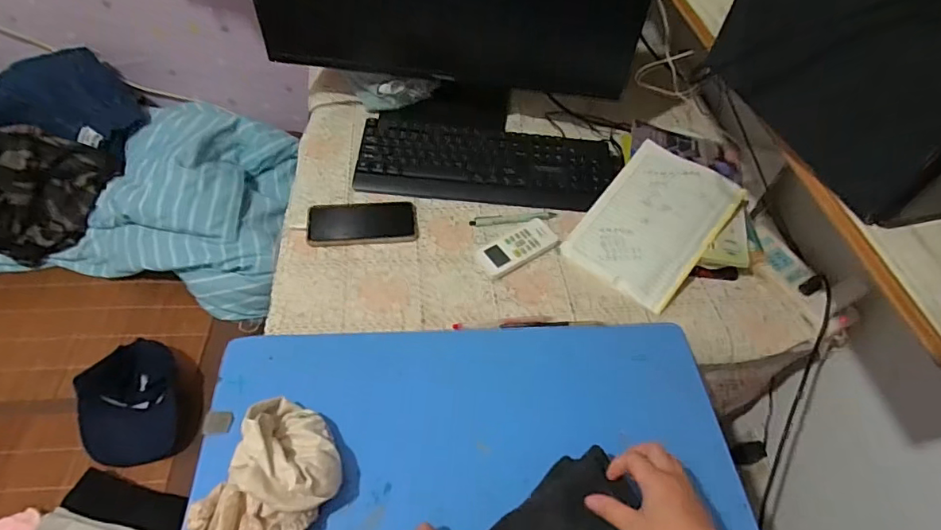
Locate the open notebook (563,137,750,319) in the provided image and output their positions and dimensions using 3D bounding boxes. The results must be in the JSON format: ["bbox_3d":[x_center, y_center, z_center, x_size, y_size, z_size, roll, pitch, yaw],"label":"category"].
[{"bbox_3d":[0.289,-0.072,0.789,0.181,0.011,0.259,35,73,23],"label":"open notebook"}]

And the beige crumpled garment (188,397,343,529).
[{"bbox_3d":[-0.196,0.215,0.486,0.112,0.071,0.162,22,53,12],"label":"beige crumpled garment"}]

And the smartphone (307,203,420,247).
[{"bbox_3d":[-0.168,-0.067,0.780,0.164,0.009,0.082,-4,53,-9],"label":"smartphone"}]

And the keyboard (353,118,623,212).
[{"bbox_3d":[0.030,-0.174,0.854,0.432,0.032,0.151,7,52,0],"label":"keyboard"}]

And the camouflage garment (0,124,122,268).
[{"bbox_3d":[-0.921,-0.150,1.040,0.290,0.232,0.066,-58,33,-2],"label":"camouflage garment"}]

